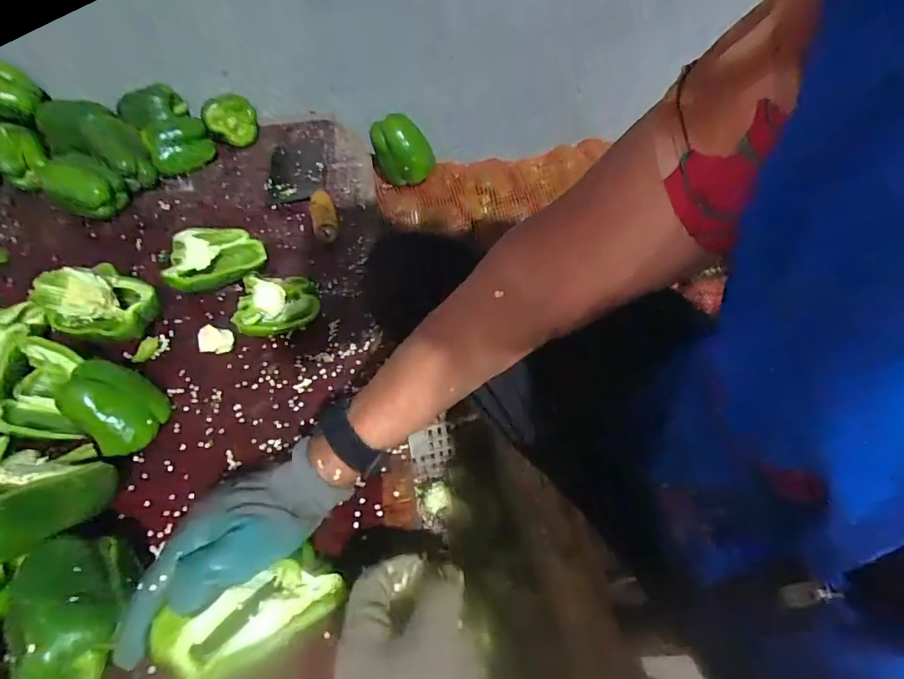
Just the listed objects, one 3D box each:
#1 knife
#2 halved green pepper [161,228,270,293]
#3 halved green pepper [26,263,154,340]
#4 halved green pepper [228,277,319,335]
[{"bbox_3d":[-0.209,-0.206,0.643,0.080,0.033,0.218,-15,54,-9],"label":"knife"},{"bbox_3d":[-0.273,-0.094,0.547,0.104,0.047,0.077,-14,54,-9],"label":"halved green pepper"},{"bbox_3d":[-0.371,-0.036,0.496,0.098,0.070,0.084,22,56,17],"label":"halved green pepper"},{"bbox_3d":[-0.189,-0.039,0.507,0.083,0.044,0.064,-11,53,-7],"label":"halved green pepper"}]

